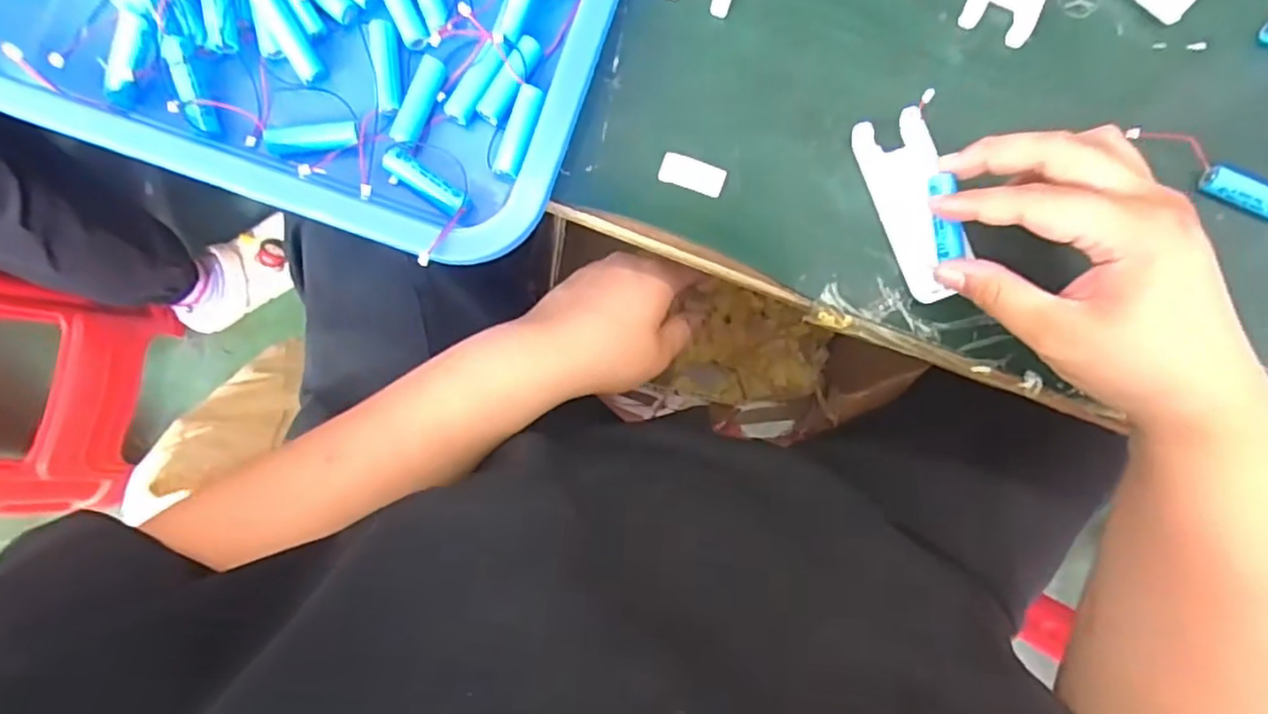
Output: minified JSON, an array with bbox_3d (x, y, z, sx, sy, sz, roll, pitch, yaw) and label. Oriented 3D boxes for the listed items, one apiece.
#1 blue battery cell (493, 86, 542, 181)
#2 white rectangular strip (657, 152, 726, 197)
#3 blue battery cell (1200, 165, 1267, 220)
[{"bbox_3d":[-0.062,-0.120,0.351,0.015,0.011,0.050,17,84,0],"label":"blue battery cell"},{"bbox_3d":[0.033,-0.102,0.364,0.036,0.004,0.018,17,84,0],"label":"white rectangular strip"},{"bbox_3d":[0.344,-0.091,0.370,0.052,0.016,0.016,25,84,1],"label":"blue battery cell"}]

